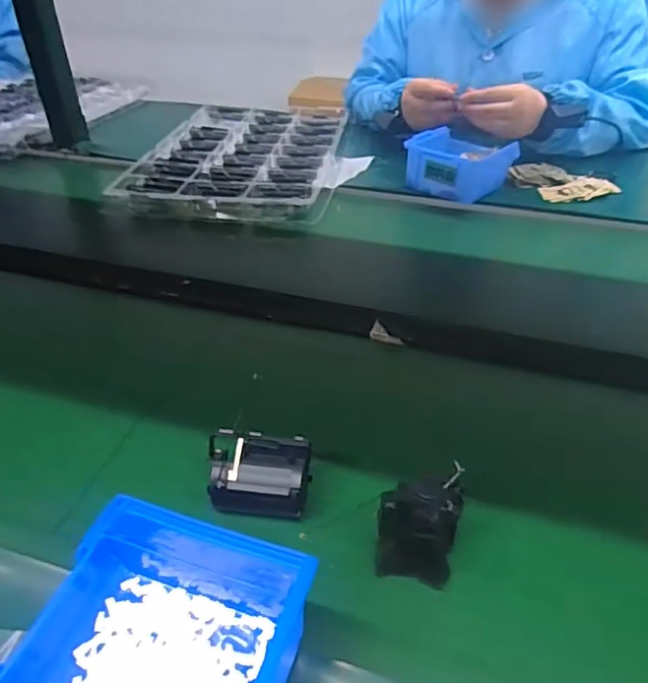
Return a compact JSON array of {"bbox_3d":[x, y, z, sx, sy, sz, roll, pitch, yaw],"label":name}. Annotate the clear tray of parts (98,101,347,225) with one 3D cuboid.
[{"bbox_3d":[-0.121,-0.311,0.922,0.298,0.021,0.464,5,39,7],"label":"clear tray of parts"}]

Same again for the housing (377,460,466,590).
[{"bbox_3d":[0.059,0.110,0.349,0.048,0.070,0.042,9,39,11],"label":"housing"}]

